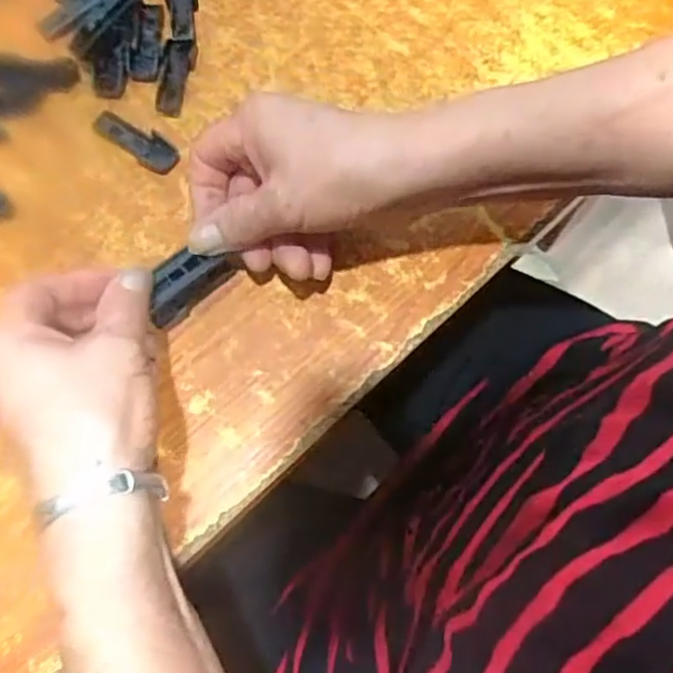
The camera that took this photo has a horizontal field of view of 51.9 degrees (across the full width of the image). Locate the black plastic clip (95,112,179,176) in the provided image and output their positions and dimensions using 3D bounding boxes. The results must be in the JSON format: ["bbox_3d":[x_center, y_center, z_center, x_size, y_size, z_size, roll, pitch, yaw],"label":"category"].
[{"bbox_3d":[-0.113,-0.111,0.392,0.052,0.005,0.018,34,76,8],"label":"black plastic clip"}]

